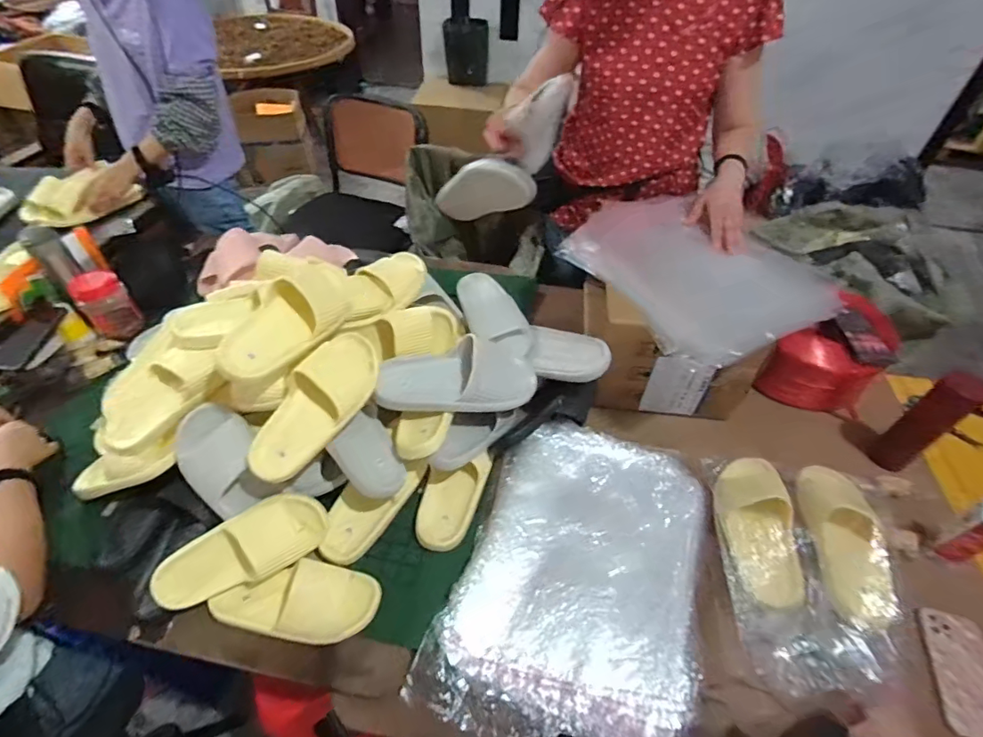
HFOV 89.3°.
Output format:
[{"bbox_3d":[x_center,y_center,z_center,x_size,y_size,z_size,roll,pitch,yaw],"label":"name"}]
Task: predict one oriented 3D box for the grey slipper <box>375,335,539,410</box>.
[{"bbox_3d":[-0.056,0.015,0.851,0.280,0.078,0.124,0,76,-14],"label":"grey slipper"}]

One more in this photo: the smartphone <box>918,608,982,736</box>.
[{"bbox_3d":[0.668,0.426,0.701,0.097,0.013,0.163,16,49,11],"label":"smartphone"}]

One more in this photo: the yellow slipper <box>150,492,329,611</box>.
[{"bbox_3d":[-0.372,0.269,0.751,0.238,0.075,0.104,-28,97,-15],"label":"yellow slipper"}]

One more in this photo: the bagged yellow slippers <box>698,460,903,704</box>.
[{"bbox_3d":[0.465,0.276,0.739,0.230,0.092,0.338,4,48,1],"label":"bagged yellow slippers"}]

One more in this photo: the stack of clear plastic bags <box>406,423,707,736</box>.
[{"bbox_3d":[0.142,0.299,0.783,0.364,0.069,0.474,14,49,10],"label":"stack of clear plastic bags"}]

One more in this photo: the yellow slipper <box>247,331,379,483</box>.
[{"bbox_3d":[-0.263,0.047,0.738,0.093,0.078,0.247,25,70,19],"label":"yellow slipper"}]

